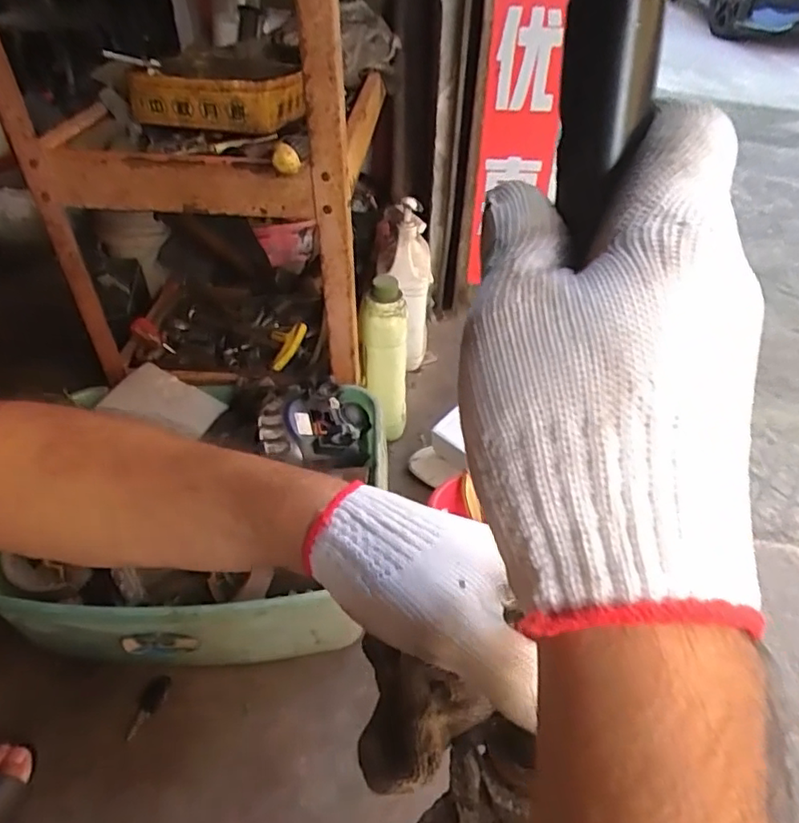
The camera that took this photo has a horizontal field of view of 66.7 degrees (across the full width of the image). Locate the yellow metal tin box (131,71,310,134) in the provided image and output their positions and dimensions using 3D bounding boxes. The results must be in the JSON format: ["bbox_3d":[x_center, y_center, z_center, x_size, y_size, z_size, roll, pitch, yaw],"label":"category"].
[{"bbox_3d":[-0.226,-0.401,0.770,0.178,0.059,0.131,9,41,11],"label":"yellow metal tin box"}]

